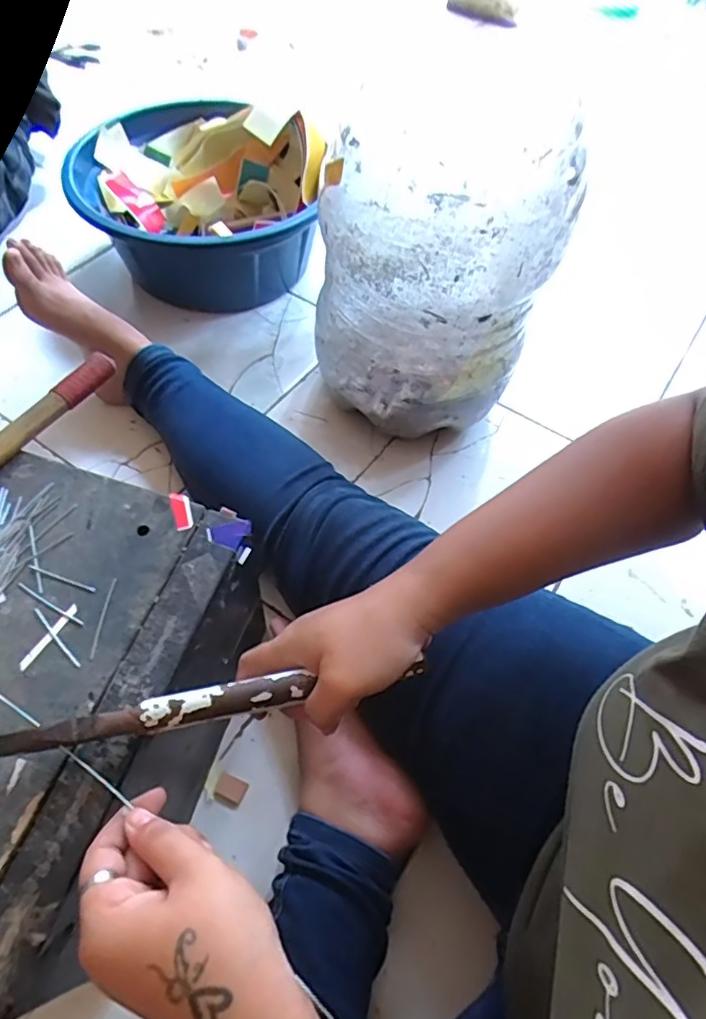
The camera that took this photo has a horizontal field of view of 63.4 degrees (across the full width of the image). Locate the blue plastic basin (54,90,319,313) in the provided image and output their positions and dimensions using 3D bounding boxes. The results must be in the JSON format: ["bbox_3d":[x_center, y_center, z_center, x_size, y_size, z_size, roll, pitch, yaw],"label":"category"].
[{"bbox_3d":[-0.211,-0.449,0.813,0.302,0.170,0.348,0,58,-3],"label":"blue plastic basin"}]

